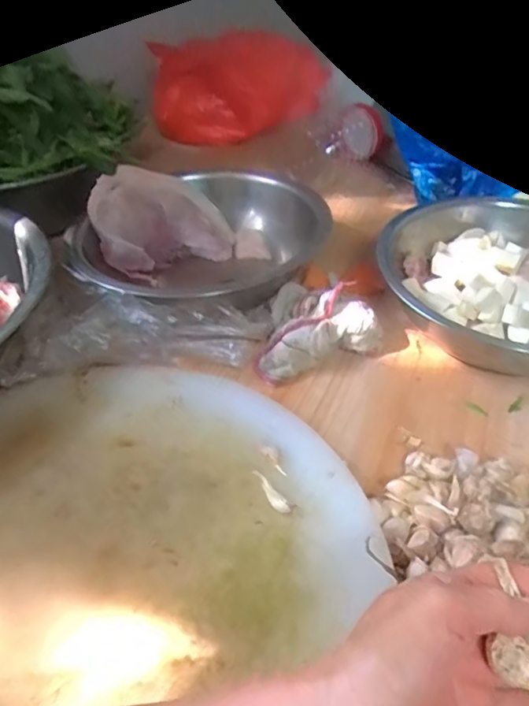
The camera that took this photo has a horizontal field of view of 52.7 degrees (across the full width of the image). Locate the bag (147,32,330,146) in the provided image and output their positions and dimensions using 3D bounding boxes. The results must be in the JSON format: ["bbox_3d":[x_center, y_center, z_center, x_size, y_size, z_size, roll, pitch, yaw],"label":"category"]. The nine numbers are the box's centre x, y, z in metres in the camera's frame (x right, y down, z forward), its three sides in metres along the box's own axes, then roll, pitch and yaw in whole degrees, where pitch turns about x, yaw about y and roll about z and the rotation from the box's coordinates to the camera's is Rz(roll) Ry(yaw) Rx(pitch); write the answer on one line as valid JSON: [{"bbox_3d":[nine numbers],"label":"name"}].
[{"bbox_3d":[-0.036,-0.449,0.902,0.306,0.120,0.109,-22,47,-20],"label":"bag"}]

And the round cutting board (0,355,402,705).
[{"bbox_3d":[-0.122,0.157,0.347,0.397,0.022,0.400,2,45,-2],"label":"round cutting board"}]

